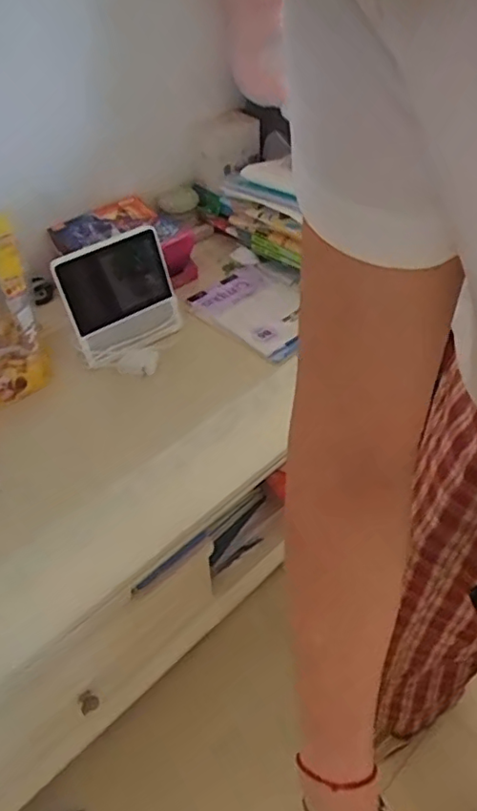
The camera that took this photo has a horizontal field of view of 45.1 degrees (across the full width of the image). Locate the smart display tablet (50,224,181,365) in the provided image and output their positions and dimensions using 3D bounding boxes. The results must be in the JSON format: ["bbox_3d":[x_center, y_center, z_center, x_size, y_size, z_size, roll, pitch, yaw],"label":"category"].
[{"bbox_3d":[-0.218,-0.191,1.055,0.188,0.192,0.103,-35,53,-28],"label":"smart display tablet"}]

